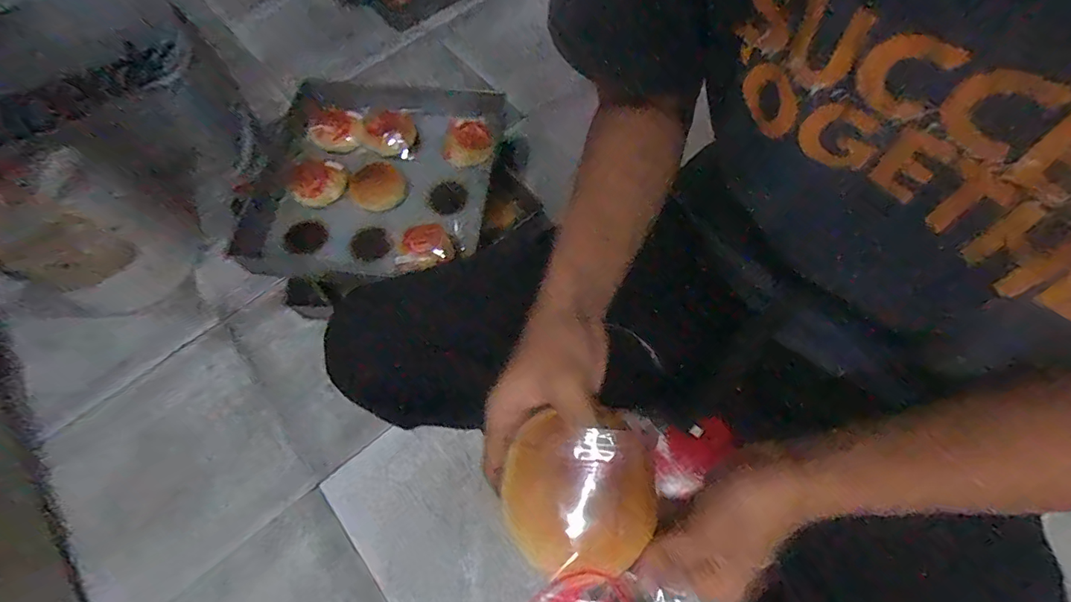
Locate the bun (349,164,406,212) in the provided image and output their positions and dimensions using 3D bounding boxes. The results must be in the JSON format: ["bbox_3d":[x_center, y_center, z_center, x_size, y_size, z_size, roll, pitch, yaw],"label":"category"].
[{"bbox_3d":[-0.298,-0.214,0.913,0.098,0.066,0.083,-34,70,-12],"label":"bun"}]

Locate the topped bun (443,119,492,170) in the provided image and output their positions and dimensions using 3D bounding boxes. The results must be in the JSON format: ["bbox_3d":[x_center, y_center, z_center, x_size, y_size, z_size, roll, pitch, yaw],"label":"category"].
[{"bbox_3d":[-0.136,-0.313,0.946,0.093,0.034,0.096,-1,67,2],"label":"topped bun"}]

